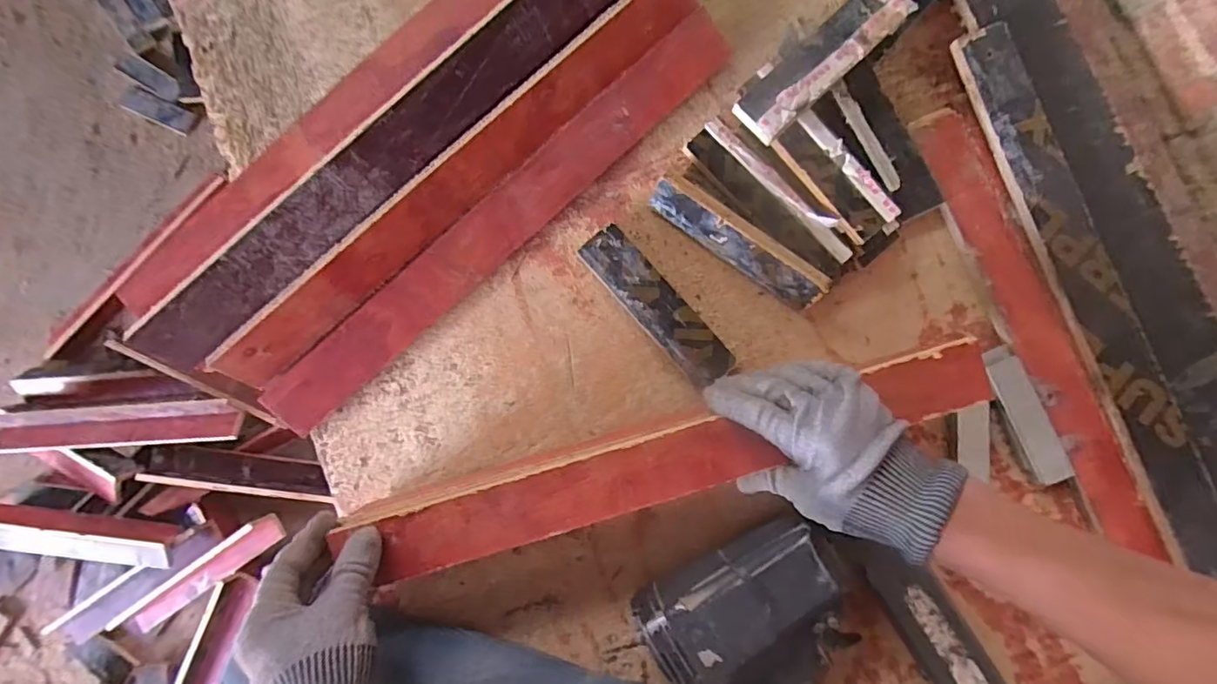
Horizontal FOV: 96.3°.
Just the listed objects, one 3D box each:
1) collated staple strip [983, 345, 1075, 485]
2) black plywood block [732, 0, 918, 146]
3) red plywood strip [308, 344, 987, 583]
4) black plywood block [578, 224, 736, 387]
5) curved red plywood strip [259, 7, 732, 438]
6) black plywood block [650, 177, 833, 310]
[{"bbox_3d":[0.345,0.060,0.452,0.030,0.011,0.113,-23,83,-1],"label":"collated staple strip"},{"bbox_3d":[0.171,-0.228,0.433,0.163,0.014,0.042,-43,84,-4],"label":"black plywood block"},{"bbox_3d":[0.044,0.087,0.409,0.485,0.020,0.058,-16,85,1],"label":"red plywood strip"},{"bbox_3d":[0.041,-0.030,0.469,0.041,0.019,0.158,-41,84,-3],"label":"black plywood block"},{"bbox_3d":[-0.092,-0.100,0.477,0.499,0.015,0.053,-41,114,1],"label":"curved red plywood strip"},{"bbox_3d":[0.107,-0.083,0.456,0.159,0.043,0.014,36,62,6],"label":"black plywood block"}]

